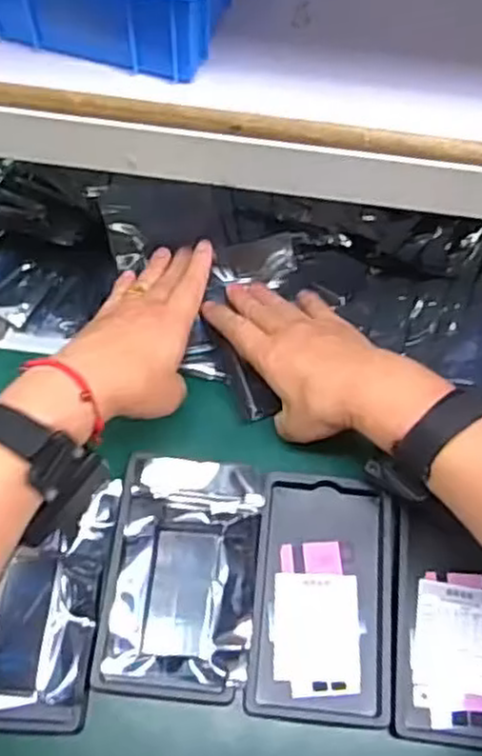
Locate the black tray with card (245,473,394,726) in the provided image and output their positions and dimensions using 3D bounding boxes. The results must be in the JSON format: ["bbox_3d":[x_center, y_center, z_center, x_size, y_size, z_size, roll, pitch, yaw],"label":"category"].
[{"bbox_3d":[0.056,0.148,0.493,0.092,0.018,0.157,6,69,0],"label":"black tray with card"}]

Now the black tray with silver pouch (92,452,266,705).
[{"bbox_3d":[-0.039,0.132,0.492,0.098,0.012,0.157,6,69,0],"label":"black tray with silver pouch"}]

